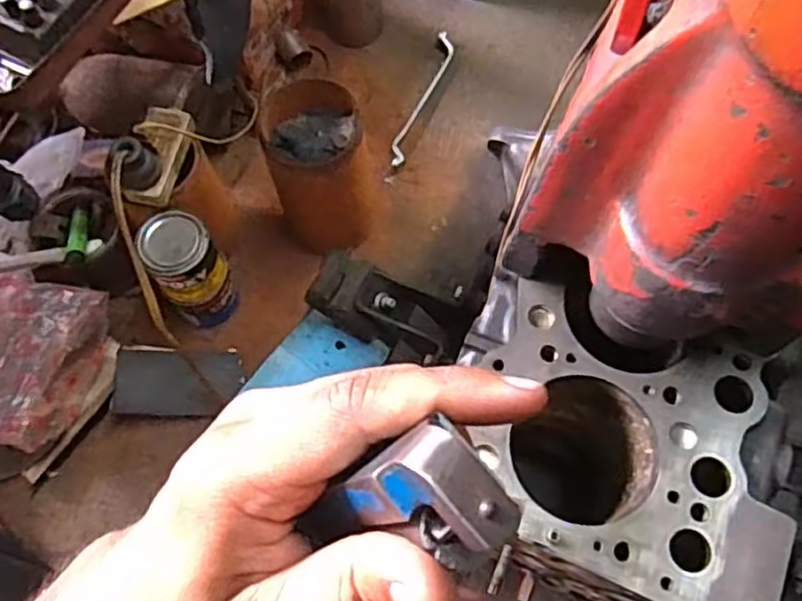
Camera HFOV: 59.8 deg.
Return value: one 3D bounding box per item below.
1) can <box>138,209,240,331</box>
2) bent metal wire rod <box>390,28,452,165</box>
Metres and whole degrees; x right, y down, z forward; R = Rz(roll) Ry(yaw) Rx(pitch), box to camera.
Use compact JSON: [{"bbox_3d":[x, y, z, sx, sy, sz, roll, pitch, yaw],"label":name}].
[{"bbox_3d":[-0.221,-0.031,0.743,0.070,0.136,0.074,-28,70,-10],"label":"can"},{"bbox_3d":[0.029,-0.266,0.911,0.028,0.022,0.221,18,72,8],"label":"bent metal wire rod"}]

